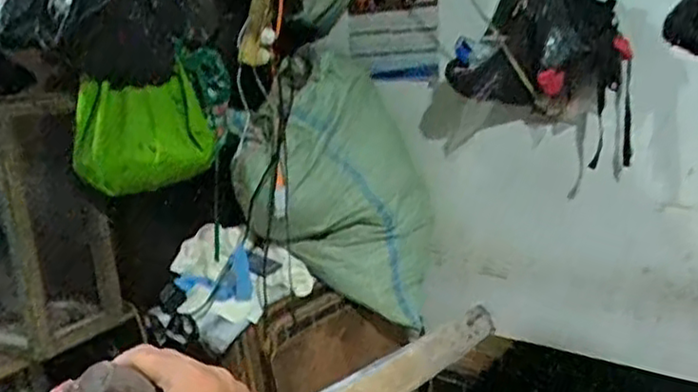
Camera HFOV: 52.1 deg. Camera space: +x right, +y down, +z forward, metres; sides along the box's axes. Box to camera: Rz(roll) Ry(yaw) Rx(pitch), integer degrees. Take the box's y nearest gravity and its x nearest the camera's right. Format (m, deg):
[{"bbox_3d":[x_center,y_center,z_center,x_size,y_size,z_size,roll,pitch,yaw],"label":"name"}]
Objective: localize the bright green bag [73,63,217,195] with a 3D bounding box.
[{"bbox_3d":[-0.432,-0.123,1.498,0.284,0.214,0.170,-6,12,-16],"label":"bright green bag"}]

